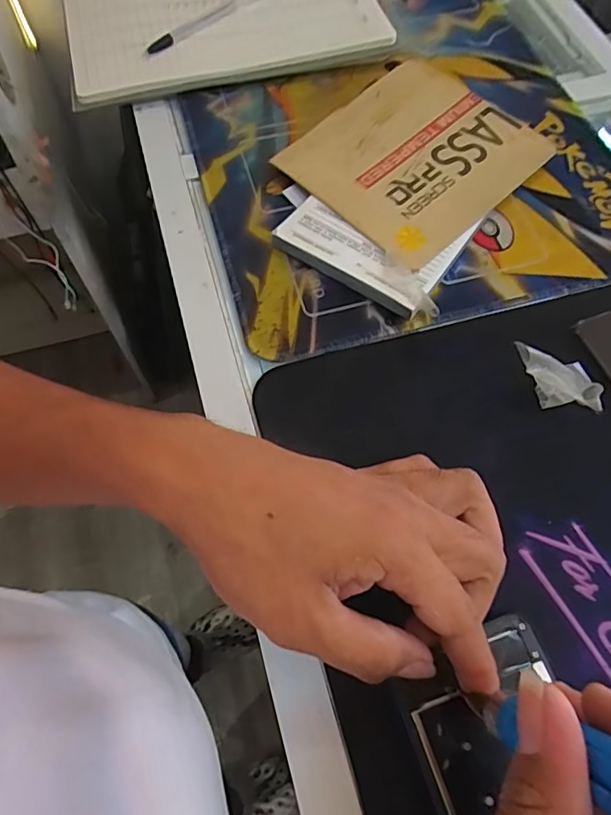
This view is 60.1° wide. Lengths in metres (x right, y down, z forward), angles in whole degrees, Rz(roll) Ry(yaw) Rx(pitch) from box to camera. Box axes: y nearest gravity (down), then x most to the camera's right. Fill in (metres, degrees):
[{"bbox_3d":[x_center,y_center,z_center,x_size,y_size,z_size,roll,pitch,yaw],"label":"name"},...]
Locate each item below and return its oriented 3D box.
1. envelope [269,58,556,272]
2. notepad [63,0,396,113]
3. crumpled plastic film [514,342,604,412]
[{"bbox_3d":[0.076,-0.184,0.382,0.161,0.007,0.149,-39,71,-15],"label":"envelope"},{"bbox_3d":[-0.077,-0.351,0.458,0.262,0.022,0.195,-16,66,-9],"label":"notepad"},{"bbox_3d":[0.139,-0.020,0.301,0.060,0.024,0.027,29,65,-16],"label":"crumpled plastic film"}]

